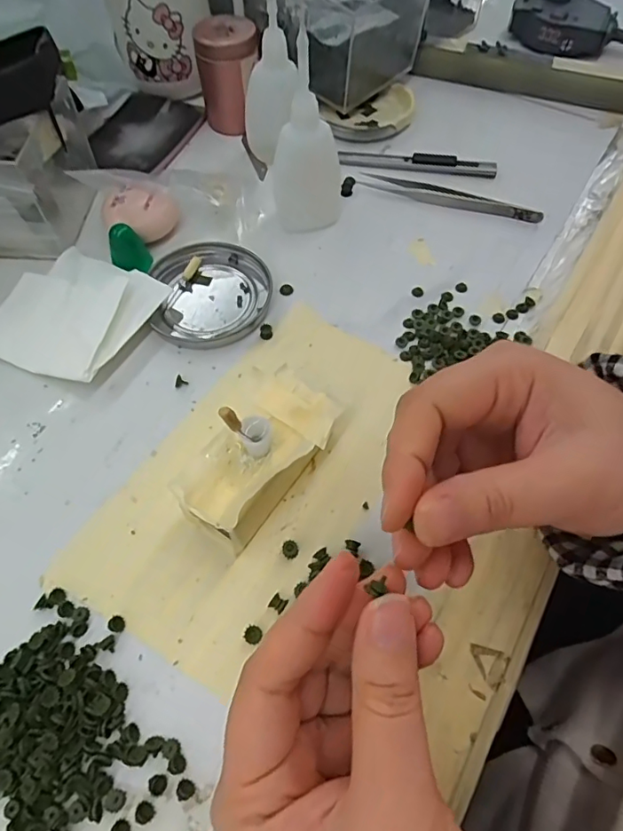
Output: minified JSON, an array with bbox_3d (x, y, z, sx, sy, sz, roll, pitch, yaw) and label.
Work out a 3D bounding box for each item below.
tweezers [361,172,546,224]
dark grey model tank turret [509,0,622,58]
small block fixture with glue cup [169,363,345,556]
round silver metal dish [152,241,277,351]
[{"bbox_3d":[0.095,-0.152,0.362,0.127,0.011,0.013,19,62,11],"label":"tweezers"},{"bbox_3d":[0.263,-0.325,0.443,0.183,0.032,0.048,24,63,13],"label":"dark grey model tank turret"},{"bbox_3d":[-0.023,0.017,0.246,0.045,0.046,0.090,39,67,20],"label":"small block fixture with glue cup"},{"bbox_3d":[-0.061,-0.077,0.322,0.072,0.008,0.075,0,60,0],"label":"round silver metal dish"}]

